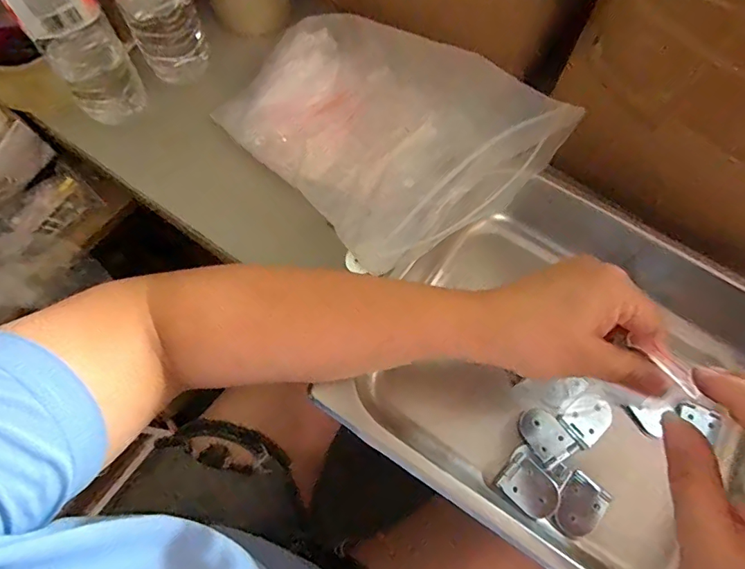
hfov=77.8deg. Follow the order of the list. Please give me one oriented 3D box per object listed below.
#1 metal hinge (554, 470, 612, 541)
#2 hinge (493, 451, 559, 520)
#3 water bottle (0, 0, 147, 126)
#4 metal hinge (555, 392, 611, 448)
[{"bbox_3d":[0.155,0.166,0.345,0.035,0.006,0.045,41,73,13],"label":"metal hinge"},{"bbox_3d":[0.119,0.153,0.347,0.042,0.004,0.032,43,73,13],"label":"hinge"},{"bbox_3d":[-0.259,-0.227,0.369,0.064,0.213,0.061,-35,74,-14],"label":"water bottle"},{"bbox_3d":[0.172,0.107,0.368,0.042,0.004,0.031,-34,74,-14],"label":"metal hinge"}]

